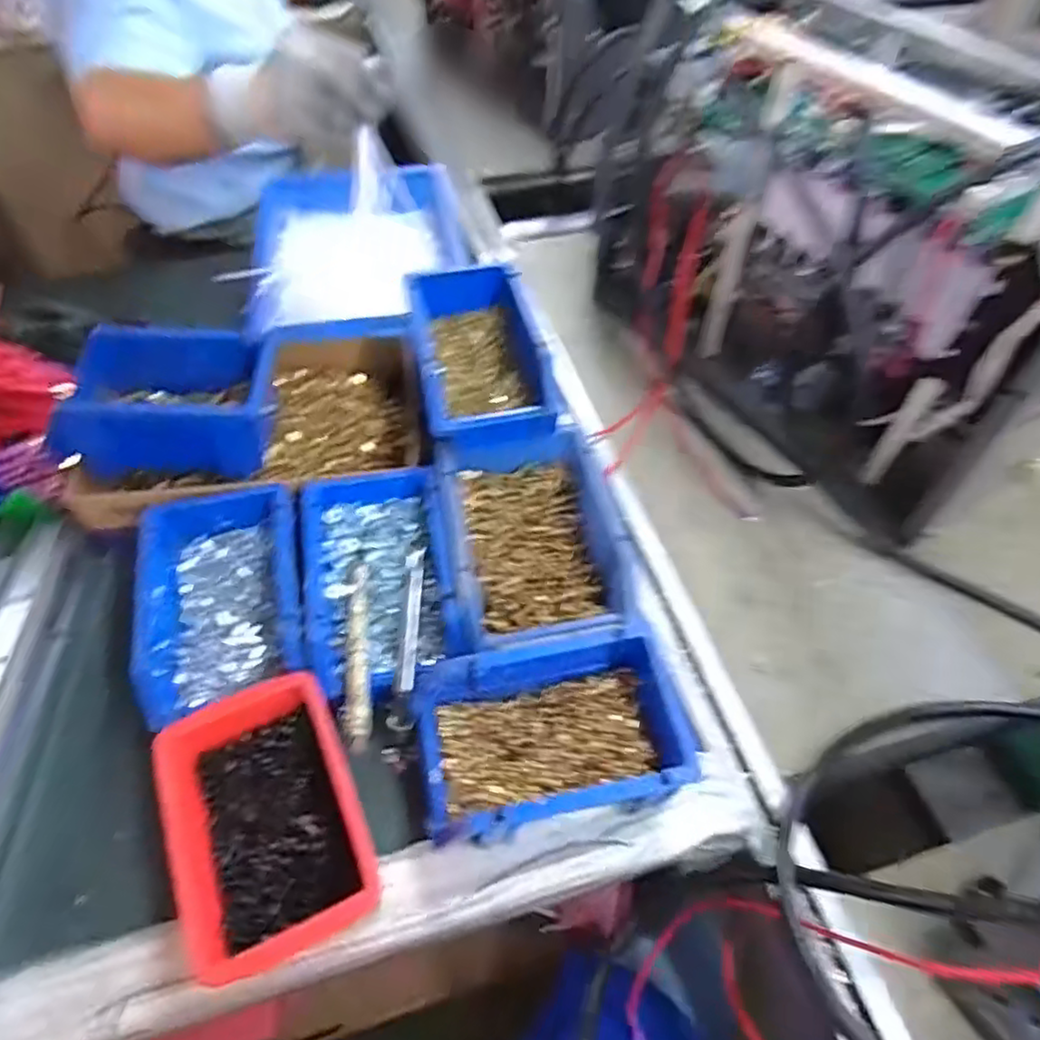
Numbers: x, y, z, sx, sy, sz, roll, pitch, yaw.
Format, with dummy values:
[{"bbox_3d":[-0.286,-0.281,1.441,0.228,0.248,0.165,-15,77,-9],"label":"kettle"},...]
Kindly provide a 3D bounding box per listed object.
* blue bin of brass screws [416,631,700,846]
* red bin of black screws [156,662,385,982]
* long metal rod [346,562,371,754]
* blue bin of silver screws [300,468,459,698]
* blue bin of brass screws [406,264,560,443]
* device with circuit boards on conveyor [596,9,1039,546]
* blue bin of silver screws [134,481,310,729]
[{"bbox_3d":[0.017,0.137,0.433,0.156,0.070,0.108,-9,55,-8],"label":"blue bin of brass screws"},{"bbox_3d":[-0.147,0.178,0.406,0.100,0.054,0.155,-20,58,-15],"label":"red bin of black screws"},{"bbox_3d":[-0.109,0.088,0.458,0.016,0.013,0.134,-7,55,-6],"label":"long metal rod"},{"bbox_3d":[-0.101,0.040,0.490,0.100,0.046,0.170,-9,55,-8],"label":"blue bin of silver screws"},{"bbox_3d":[-0.036,-0.136,0.557,0.099,0.057,0.160,-12,56,-10],"label":"blue bin of brass screws"},{"bbox_3d":[0.243,-0.223,0.601,0.103,0.305,0.444,-27,60,-19],"label":"device with circuit boards on conveyor"},{"bbox_3d":[-0.212,0.047,0.484,0.114,0.049,0.162,-11,56,-9],"label":"blue bin of silver screws"}]

